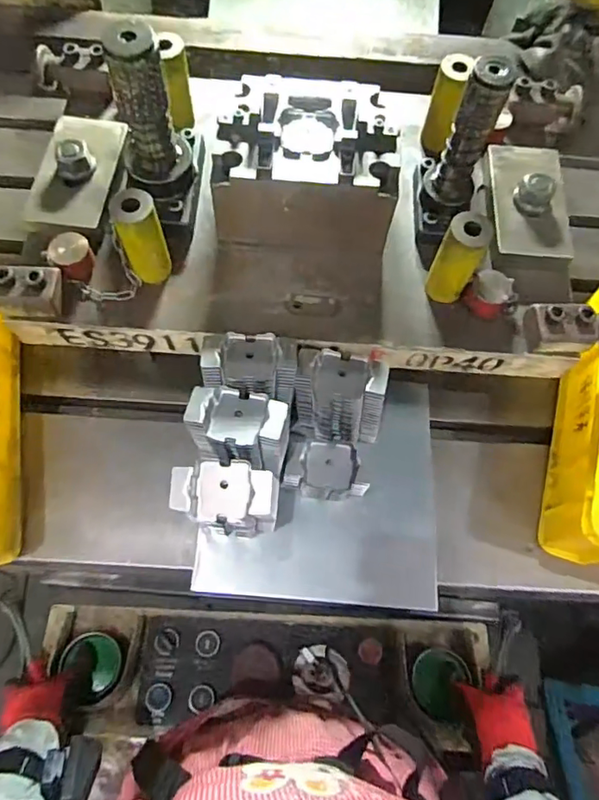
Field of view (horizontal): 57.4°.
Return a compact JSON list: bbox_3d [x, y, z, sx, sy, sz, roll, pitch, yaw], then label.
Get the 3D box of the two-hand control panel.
[{"bbox_3d":[-0.040,0.333,0.666,0.534,0.075,0.137,2,68,-1],"label":"two-hand control panel"}]

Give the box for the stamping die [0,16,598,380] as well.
[{"bbox_3d":[0.008,-0.230,0.551,0.638,0.201,0.322,4,68,-1],"label":"stamping die"}]

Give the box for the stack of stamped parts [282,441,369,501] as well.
[{"bbox_3d":[0.031,0.080,0.600,0.094,0.048,0.059,6,68,-1],"label":"stack of stamped parts"}]

